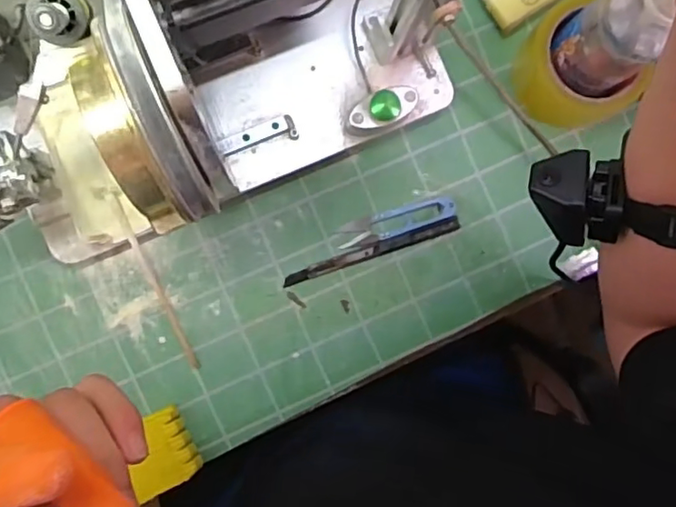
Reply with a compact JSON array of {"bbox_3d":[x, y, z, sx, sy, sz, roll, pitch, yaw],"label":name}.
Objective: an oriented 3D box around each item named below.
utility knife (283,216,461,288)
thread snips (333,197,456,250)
[{"bbox_3d":[0.029,-0.002,0.488,0.155,0.005,0.011,-19,90,-5],"label":"utility knife"},{"bbox_3d":[0.049,-0.026,0.487,0.100,0.013,0.022,-16,90,-5],"label":"thread snips"}]

